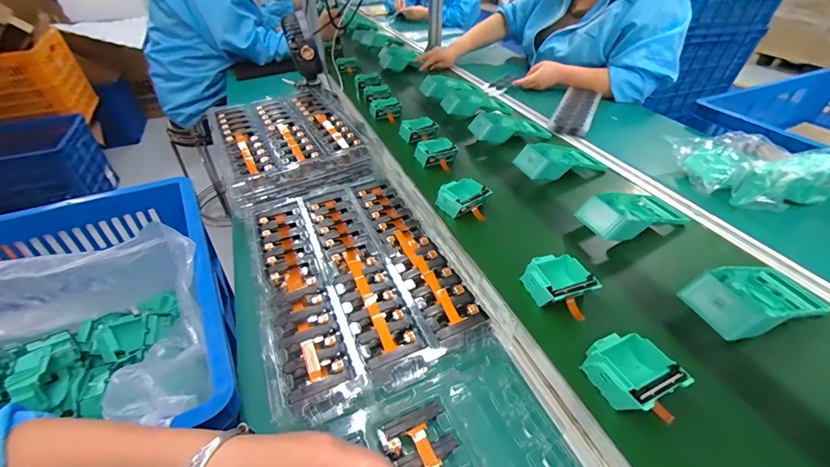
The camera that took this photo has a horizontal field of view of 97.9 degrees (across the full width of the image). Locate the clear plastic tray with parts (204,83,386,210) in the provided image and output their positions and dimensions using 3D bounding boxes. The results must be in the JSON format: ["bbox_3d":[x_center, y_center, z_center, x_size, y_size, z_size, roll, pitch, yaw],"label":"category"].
[{"bbox_3d":[-0.253,-0.192,0.720,0.276,0.040,0.343,-20,44,-20],"label":"clear plastic tray with parts"}]

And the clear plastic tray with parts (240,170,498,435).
[{"bbox_3d":[-0.095,0.038,0.507,0.250,0.040,0.386,-18,44,-19],"label":"clear plastic tray with parts"}]

